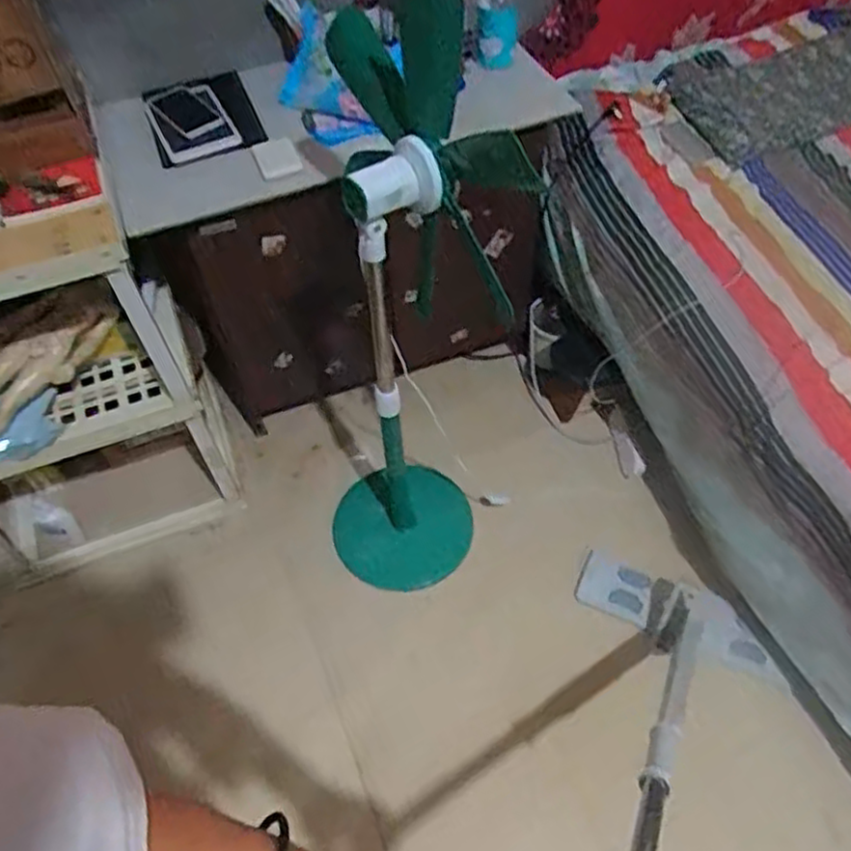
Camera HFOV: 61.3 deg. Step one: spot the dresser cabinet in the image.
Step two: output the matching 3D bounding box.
[{"bbox_3d":[-0.177,-0.427,1.559,0.781,0.627,0.462,-22,56,-13],"label":"dresser cabinet"}]

